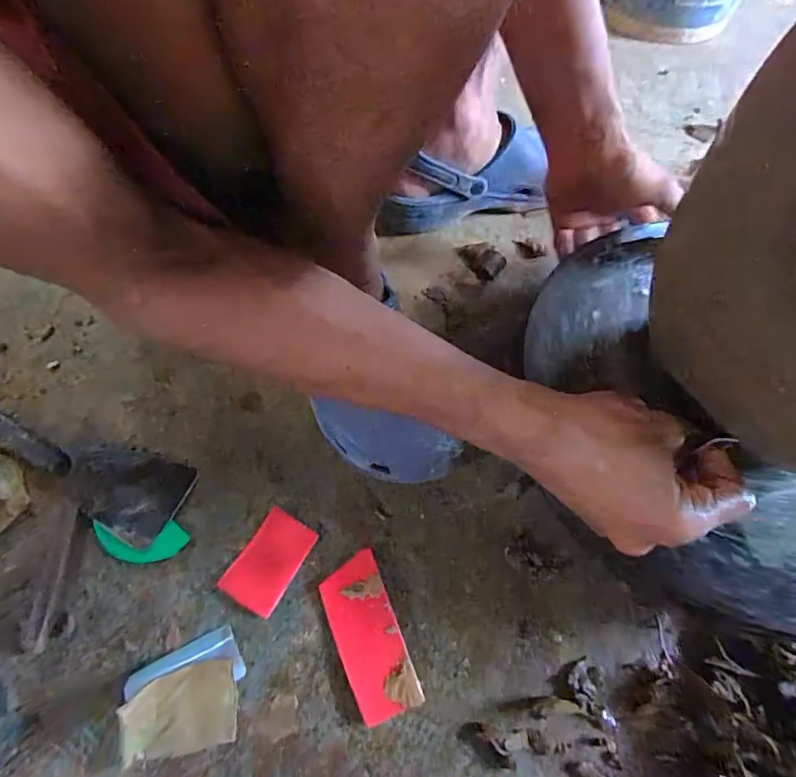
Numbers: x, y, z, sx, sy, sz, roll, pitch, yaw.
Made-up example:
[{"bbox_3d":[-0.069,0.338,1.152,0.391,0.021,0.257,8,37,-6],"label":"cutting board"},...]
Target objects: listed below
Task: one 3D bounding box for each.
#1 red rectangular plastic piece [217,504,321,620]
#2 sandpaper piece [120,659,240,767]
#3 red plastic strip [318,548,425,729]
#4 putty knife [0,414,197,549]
[{"bbox_3d":[-0.103,0.137,0.392,0.047,0.004,0.072,29,66,11],"label":"red rectangular plastic piece"},{"bbox_3d":[-0.148,0.221,0.332,0.071,0.012,0.053,-6,87,-19],"label":"sandpaper piece"},{"bbox_3d":[-0.024,0.186,0.370,0.047,0.006,0.111,-19,65,-11],"label":"red plastic strip"},{"bbox_3d":[-0.275,0.065,0.408,0.190,0.021,0.068,19,64,6],"label":"putty knife"}]

